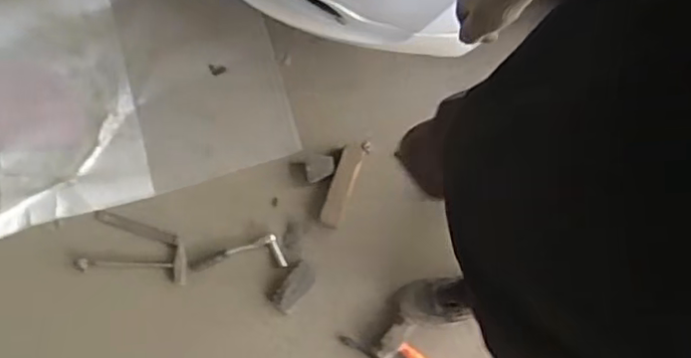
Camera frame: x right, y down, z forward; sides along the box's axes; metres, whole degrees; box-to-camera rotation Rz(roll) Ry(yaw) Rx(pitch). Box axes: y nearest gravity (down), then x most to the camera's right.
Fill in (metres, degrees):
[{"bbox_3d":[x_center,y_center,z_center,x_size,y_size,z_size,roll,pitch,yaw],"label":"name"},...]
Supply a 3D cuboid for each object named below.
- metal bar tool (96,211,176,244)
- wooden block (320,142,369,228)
[{"bbox_3d":[-0.478,0.111,1.410,0.193,0.008,0.024,18,77,3],"label":"metal bar tool"},{"bbox_3d":[-0.005,0.007,1.458,0.053,0.018,0.213,22,77,4],"label":"wooden block"}]

